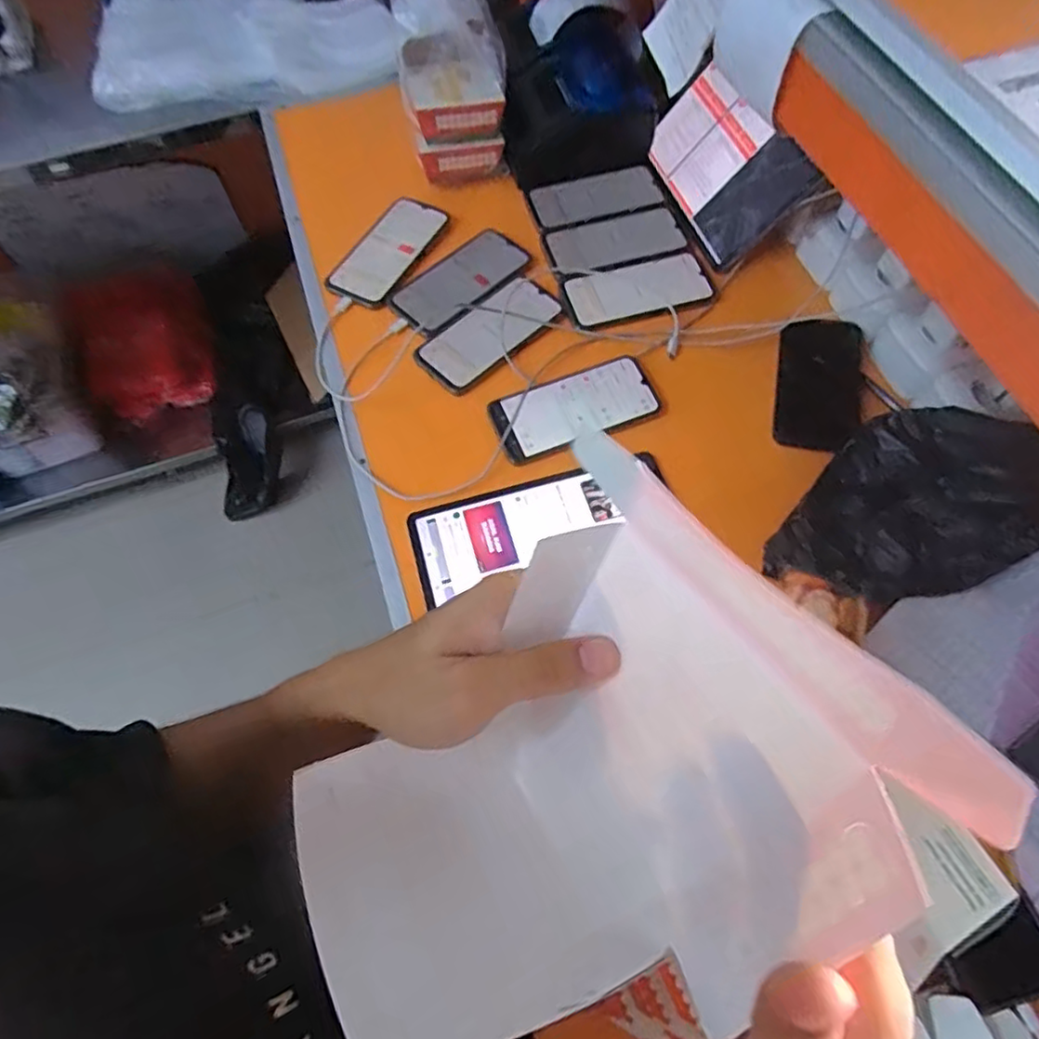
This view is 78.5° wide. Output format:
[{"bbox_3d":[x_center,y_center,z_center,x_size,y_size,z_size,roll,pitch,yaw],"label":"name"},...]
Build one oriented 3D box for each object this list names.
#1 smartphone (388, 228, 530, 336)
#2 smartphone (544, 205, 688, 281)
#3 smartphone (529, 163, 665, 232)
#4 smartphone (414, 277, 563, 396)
[{"bbox_3d":[-0.070,-0.281,0.739,0.169,0.007,0.083,-41,70,-17],"label":"smartphone"},{"bbox_3d":[0.117,-0.336,0.768,0.164,0.012,0.085,-14,65,-6],"label":"smartphone"},{"bbox_3d":[0.098,-0.409,0.803,0.166,0.010,0.077,-16,65,-7],"label":"smartphone"},{"bbox_3d":[-0.032,-0.207,0.706,0.166,0.007,0.078,-40,75,-11],"label":"smartphone"}]

